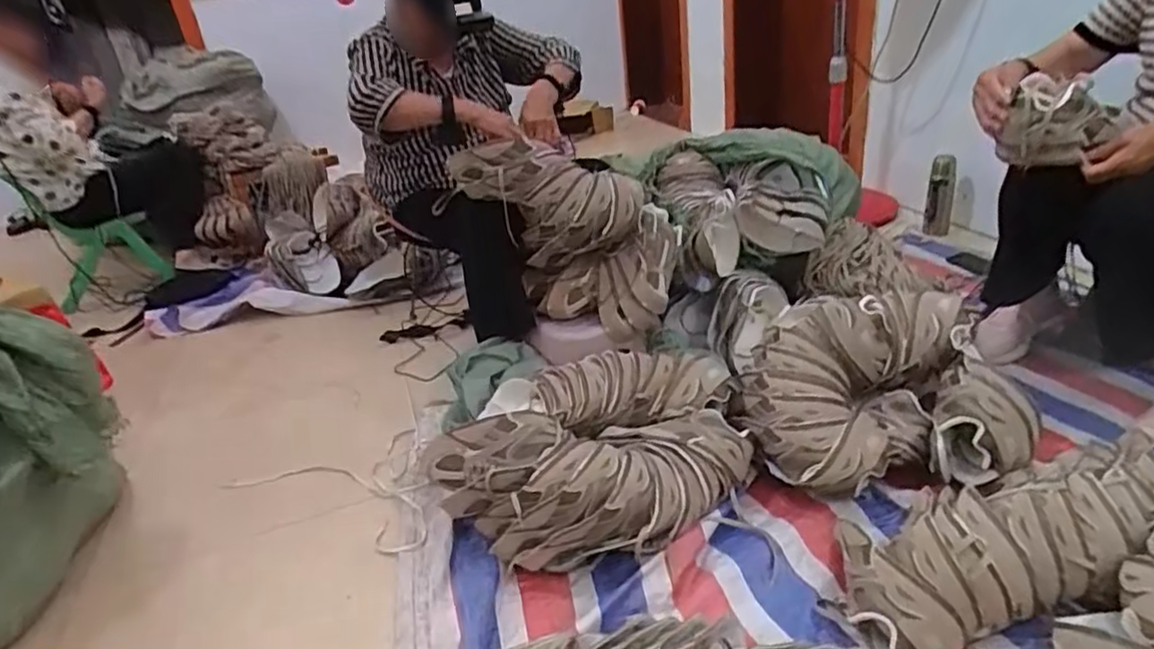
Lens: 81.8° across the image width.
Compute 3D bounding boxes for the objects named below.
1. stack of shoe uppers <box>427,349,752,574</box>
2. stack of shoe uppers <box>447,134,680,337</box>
[{"bbox_3d":[0.024,0.217,1.140,0.518,0.183,0.366,-14,28,-11],"label":"stack of shoe uppers"},{"bbox_3d":[-0.016,-0.170,1.353,0.381,0.385,0.178,6,31,25],"label":"stack of shoe uppers"}]

